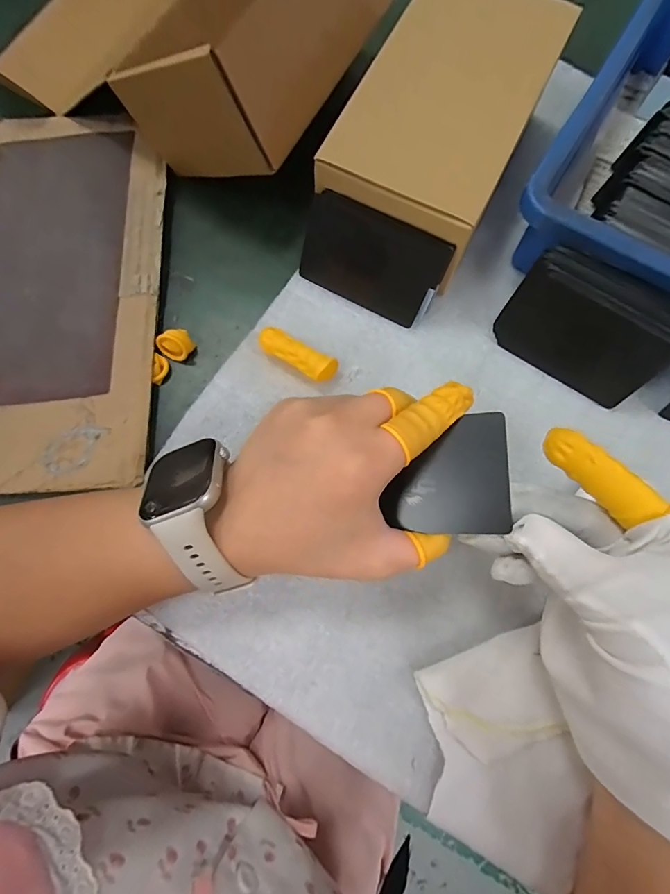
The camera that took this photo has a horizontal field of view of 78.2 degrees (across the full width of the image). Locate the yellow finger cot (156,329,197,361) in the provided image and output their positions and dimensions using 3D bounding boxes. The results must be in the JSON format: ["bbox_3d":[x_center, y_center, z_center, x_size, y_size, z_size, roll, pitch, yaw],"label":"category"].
[{"bbox_3d":[-0.102,-0.066,0.264,0.017,0.011,0.019,42,80,7],"label":"yellow finger cot"}]

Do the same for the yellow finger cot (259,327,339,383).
[{"bbox_3d":[-0.023,-0.057,0.260,0.051,0.018,0.017,31,79,5],"label":"yellow finger cot"}]

